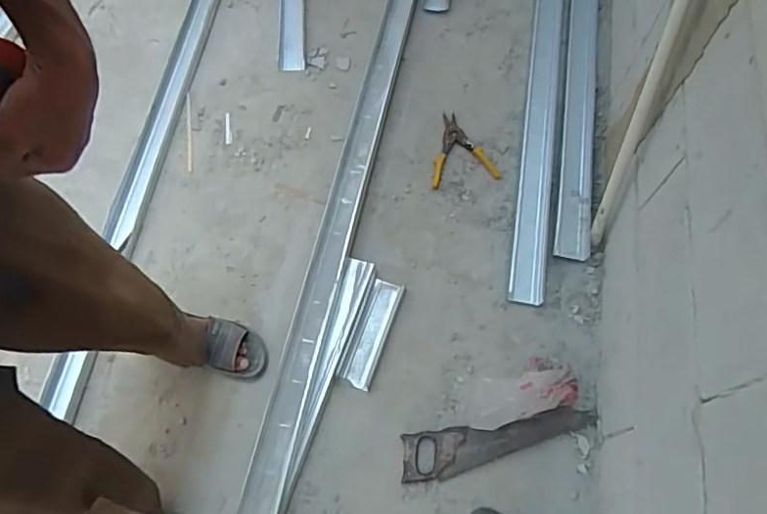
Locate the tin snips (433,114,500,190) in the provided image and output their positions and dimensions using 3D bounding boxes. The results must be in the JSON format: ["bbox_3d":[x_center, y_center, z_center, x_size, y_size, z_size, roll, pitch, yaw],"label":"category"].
[{"bbox_3d":[0.193,-0.286,1.446,0.167,0.023,0.219,-10,65,-5],"label":"tin snips"}]

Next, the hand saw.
[{"bbox_3d":[0.233,0.373,1.144,0.410,0.017,0.100,-13,65,-6],"label":"hand saw"}]

